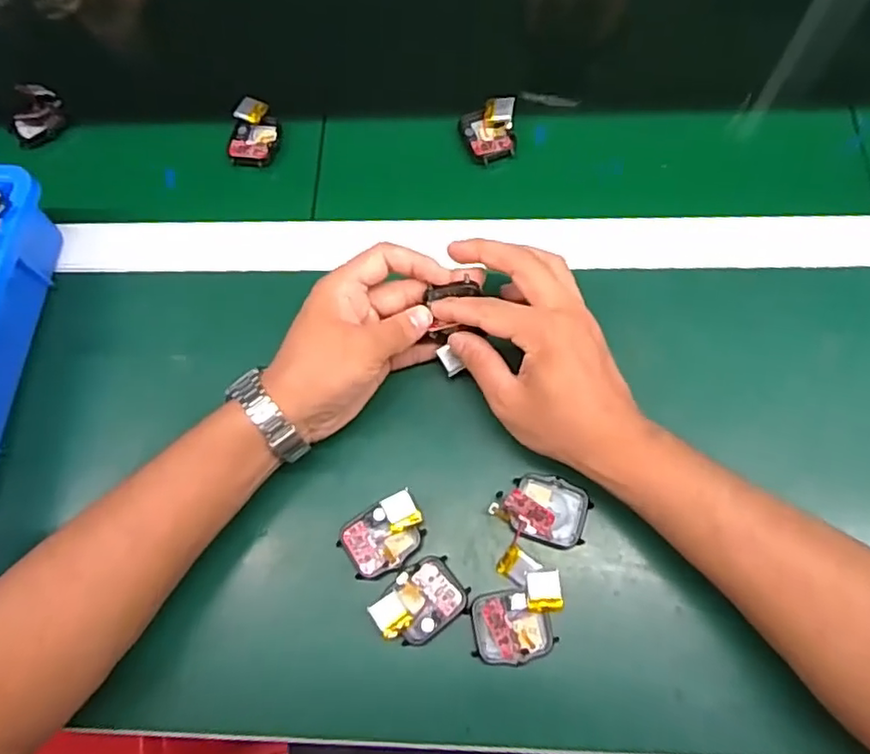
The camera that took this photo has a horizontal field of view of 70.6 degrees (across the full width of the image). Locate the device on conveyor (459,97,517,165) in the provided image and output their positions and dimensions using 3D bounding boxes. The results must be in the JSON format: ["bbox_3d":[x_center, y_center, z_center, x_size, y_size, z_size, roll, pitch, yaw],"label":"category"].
[{"bbox_3d":[0.042,-0.190,0.478,0.042,0.020,0.048,-5,70,2],"label":"device on conveyor"}]

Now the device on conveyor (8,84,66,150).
[{"bbox_3d":[-0.336,-0.222,0.515,0.047,0.016,0.054,-34,72,-8],"label":"device on conveyor"}]

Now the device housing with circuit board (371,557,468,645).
[{"bbox_3d":[-0.008,0.130,0.353,0.051,0.012,0.037,-38,72,-10],"label":"device housing with circuit board"}]

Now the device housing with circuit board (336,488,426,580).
[{"bbox_3d":[-0.030,0.096,0.369,0.050,0.016,0.036,-31,71,-8],"label":"device housing with circuit board"}]

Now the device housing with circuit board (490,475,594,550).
[{"bbox_3d":[0.065,0.078,0.370,0.055,0.013,0.038,16,72,9],"label":"device housing with circuit board"}]

